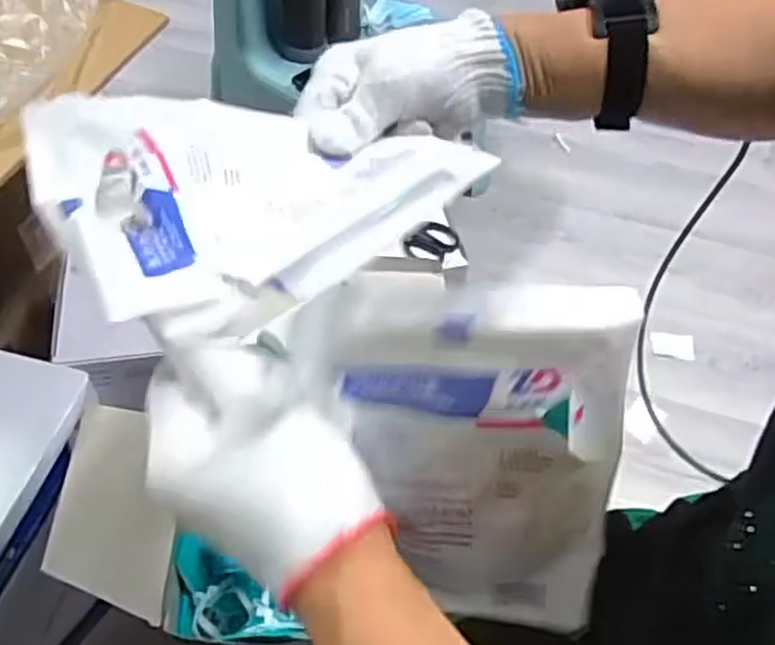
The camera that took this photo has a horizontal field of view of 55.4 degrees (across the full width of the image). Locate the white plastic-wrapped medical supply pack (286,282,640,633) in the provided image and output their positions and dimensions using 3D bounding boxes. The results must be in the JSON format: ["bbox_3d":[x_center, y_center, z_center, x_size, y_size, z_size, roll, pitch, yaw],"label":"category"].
[{"bbox_3d":[0.031,0.065,0.305,0.116,0.180,0.016,2,34,7],"label":"white plastic-wrapped medical supply pack"}]

